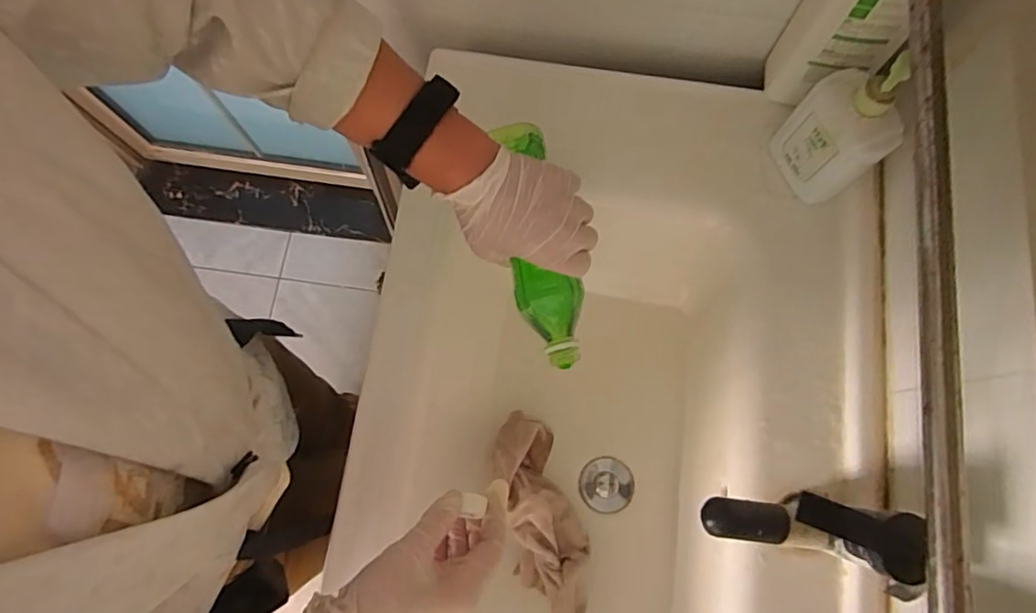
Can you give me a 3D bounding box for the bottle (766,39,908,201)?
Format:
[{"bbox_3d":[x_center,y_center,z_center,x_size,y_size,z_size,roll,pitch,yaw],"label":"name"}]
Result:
[{"bbox_3d":[0.303,-0.162,0.539,0.049,0.162,0.095,-35,79,-8],"label":"bottle"}]

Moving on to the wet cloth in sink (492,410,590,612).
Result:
[{"bbox_3d":[0.026,0.229,0.618,0.079,0.072,0.221,-18,77,-5],"label":"wet cloth in sink"}]

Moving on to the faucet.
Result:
[{"bbox_3d":[0.196,0.156,0.393,0.128,0.076,0.049,11,76,2],"label":"faucet"}]

